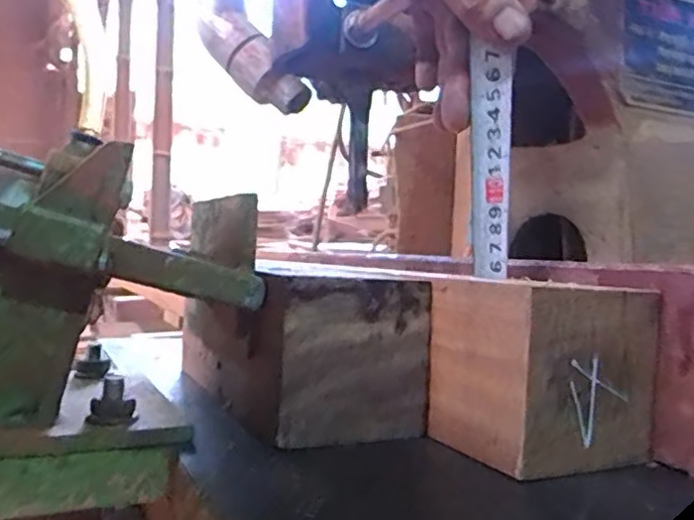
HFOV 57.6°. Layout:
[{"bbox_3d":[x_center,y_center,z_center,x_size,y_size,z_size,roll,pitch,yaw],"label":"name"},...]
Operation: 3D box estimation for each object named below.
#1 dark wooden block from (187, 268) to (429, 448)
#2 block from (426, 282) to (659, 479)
[{"bbox_3d":[-0.034,0.042,0.345,0.080,0.070,0.151,2,2,-31],"label":"dark wooden block"},{"bbox_3d":[0.085,0.048,0.286,0.072,0.072,0.068,2,2,-31],"label":"block"}]

